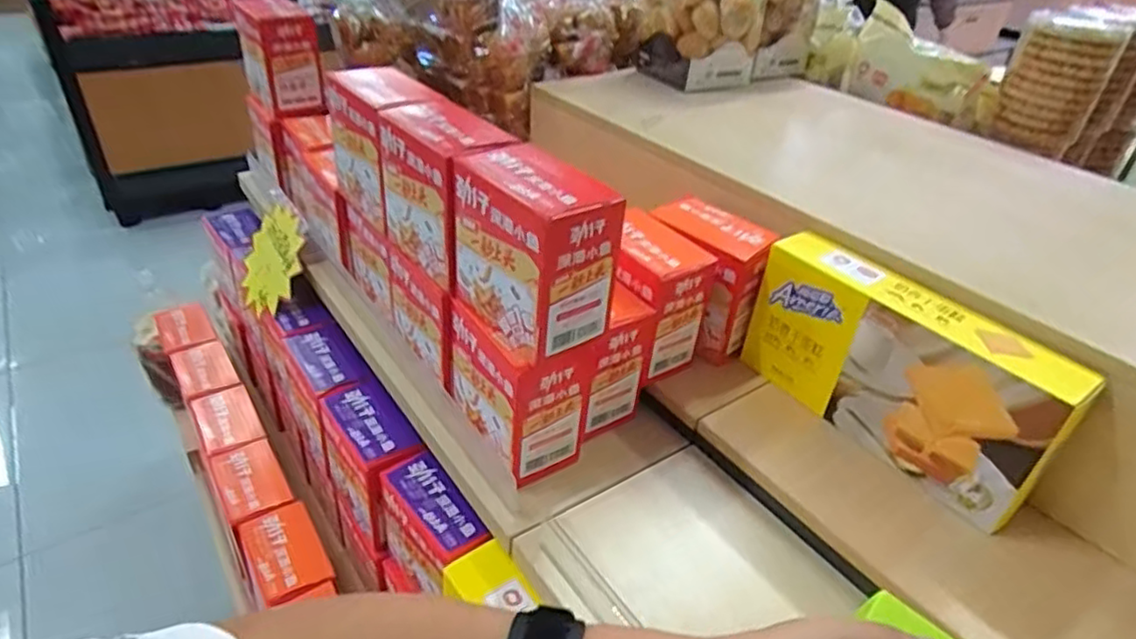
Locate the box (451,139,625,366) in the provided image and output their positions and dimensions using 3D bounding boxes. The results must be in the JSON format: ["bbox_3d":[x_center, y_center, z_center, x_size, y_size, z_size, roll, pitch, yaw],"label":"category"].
[{"bbox_3d":[-0.031,-0.055,0.523,0.074,0.123,0.131,-23,44,-32],"label":"box"}]

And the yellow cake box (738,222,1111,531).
[{"bbox_3d":[0.282,0.042,0.583,0.056,0.138,0.262,-21,43,-30],"label":"yellow cake box"}]

